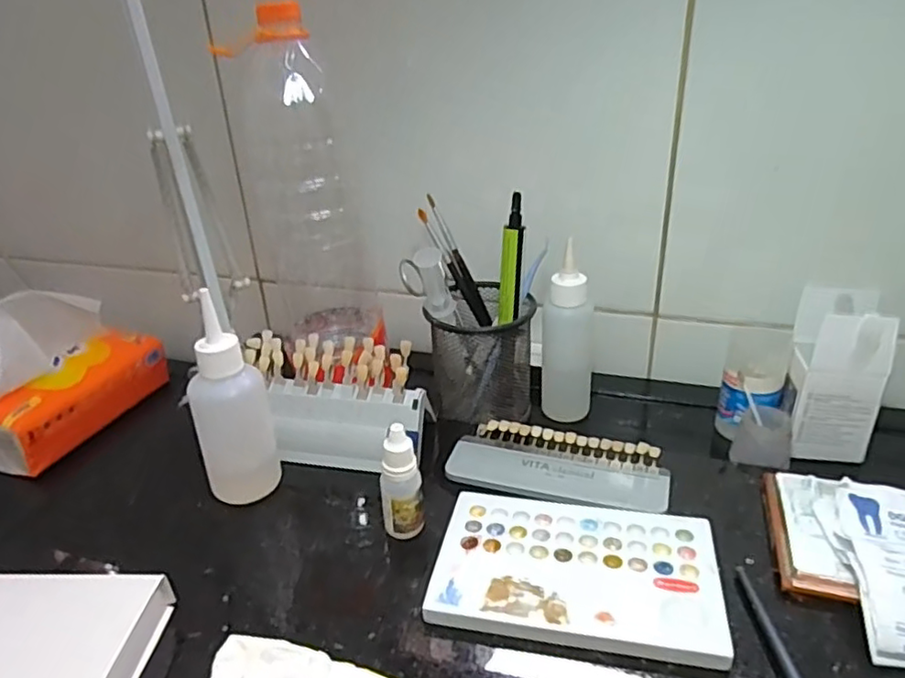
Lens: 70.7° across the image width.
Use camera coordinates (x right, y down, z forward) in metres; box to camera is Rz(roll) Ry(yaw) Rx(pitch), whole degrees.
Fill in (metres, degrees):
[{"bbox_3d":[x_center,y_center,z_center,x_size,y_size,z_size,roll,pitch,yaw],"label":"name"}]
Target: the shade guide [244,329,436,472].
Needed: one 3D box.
[{"bbox_3d":[-0.087,0.043,0.462,0.135,0.069,0.062,1,28,9],"label":"shade guide"}]

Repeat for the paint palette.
[{"bbox_3d":[0.070,0.128,0.361,0.152,0.009,0.096,5,29,12],"label":"paint palette"}]

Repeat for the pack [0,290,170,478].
[{"bbox_3d":[-0.385,0.021,0.624,0.093,0.129,0.180,10,30,21],"label":"pack"}]

